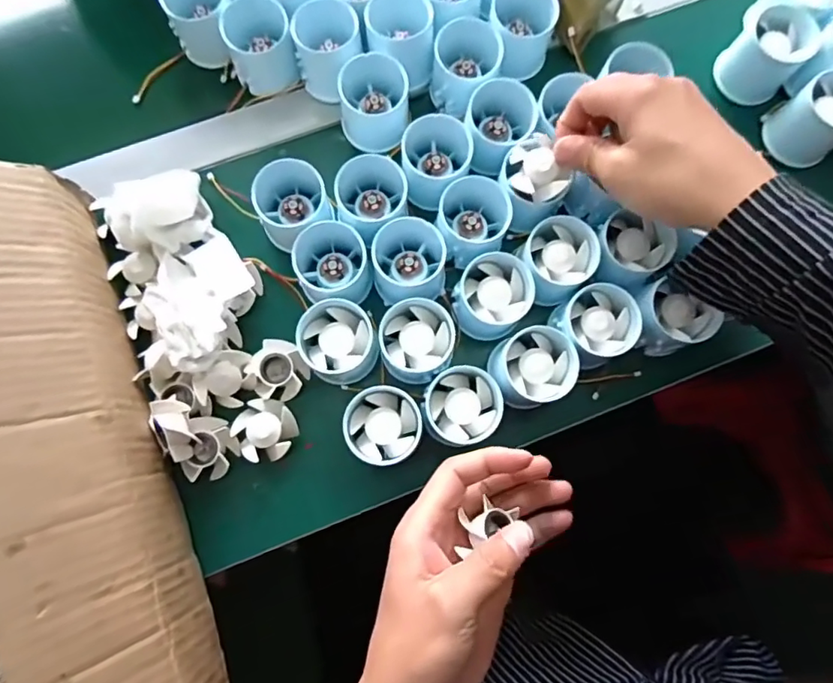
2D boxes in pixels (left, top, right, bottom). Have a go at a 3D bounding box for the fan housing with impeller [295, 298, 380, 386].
[{"bbox_3d":[-0.055,0.001,0.391,0.050,0.047,0.052,0,79,-1],"label":"fan housing with impeller"}]

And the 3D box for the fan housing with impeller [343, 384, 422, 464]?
[{"bbox_3d":[-0.023,0.059,0.382,0.050,0.044,0.051,0,79,-1],"label":"fan housing with impeller"}]

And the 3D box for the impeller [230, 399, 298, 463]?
[{"bbox_3d":[-0.109,0.064,0.392,0.041,0.017,0.043,0,79,-1],"label":"impeller"}]

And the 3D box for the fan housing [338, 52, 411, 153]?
[{"bbox_3d":[-0.032,-0.185,0.422,0.051,0.053,0.050,0,79,-1],"label":"fan housing"}]

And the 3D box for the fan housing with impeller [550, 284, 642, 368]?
[{"bbox_3d":[0.127,-0.010,0.394,0.052,0.045,0.049,0,79,-1],"label":"fan housing with impeller"}]

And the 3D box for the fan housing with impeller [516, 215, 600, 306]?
[{"bbox_3d":[0.102,-0.059,0.403,0.053,0.044,0.051,0,79,-1],"label":"fan housing with impeller"}]

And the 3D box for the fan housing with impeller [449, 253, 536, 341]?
[{"bbox_3d":[0.055,-0.032,0.397,0.051,0.047,0.053,0,79,-1],"label":"fan housing with impeller"}]

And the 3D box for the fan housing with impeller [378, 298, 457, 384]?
[{"bbox_3d":[0.001,0.001,0.394,0.052,0.043,0.053,0,79,-1],"label":"fan housing with impeller"}]

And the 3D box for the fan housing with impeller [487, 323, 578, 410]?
[{"bbox_3d":[0.081,0.020,0.391,0.056,0.046,0.051,0,79,-1],"label":"fan housing with impeller"}]

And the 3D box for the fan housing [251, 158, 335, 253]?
[{"bbox_3d":[-0.092,-0.102,0.407,0.057,0.050,0.066,-20,80,-5],"label":"fan housing"}]

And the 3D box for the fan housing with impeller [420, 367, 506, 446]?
[{"bbox_3d":[0.031,0.047,0.386,0.053,0.044,0.051,0,79,-1],"label":"fan housing with impeller"}]

